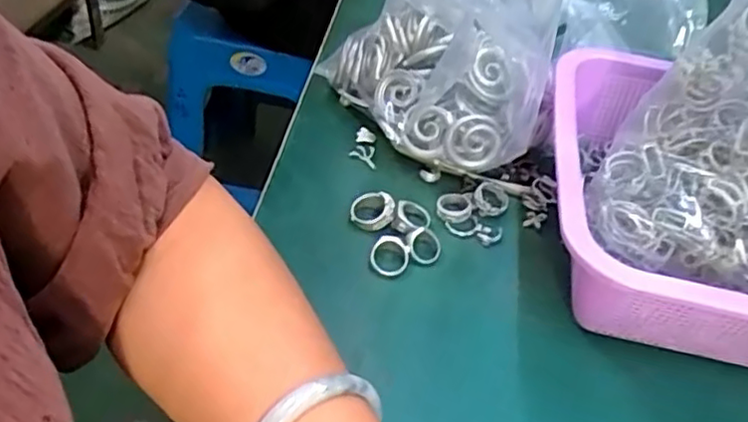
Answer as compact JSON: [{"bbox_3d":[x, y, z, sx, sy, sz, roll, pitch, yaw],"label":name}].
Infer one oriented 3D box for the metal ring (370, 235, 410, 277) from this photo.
[{"bbox_3d":[0.010,0.027,0.404,0.023,0.011,0.024,4,45,-4],"label":"metal ring"}]

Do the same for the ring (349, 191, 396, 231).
[{"bbox_3d":[-0.001,-0.001,0.429,0.029,0.008,0.026,-5,65,15],"label":"ring"}]

